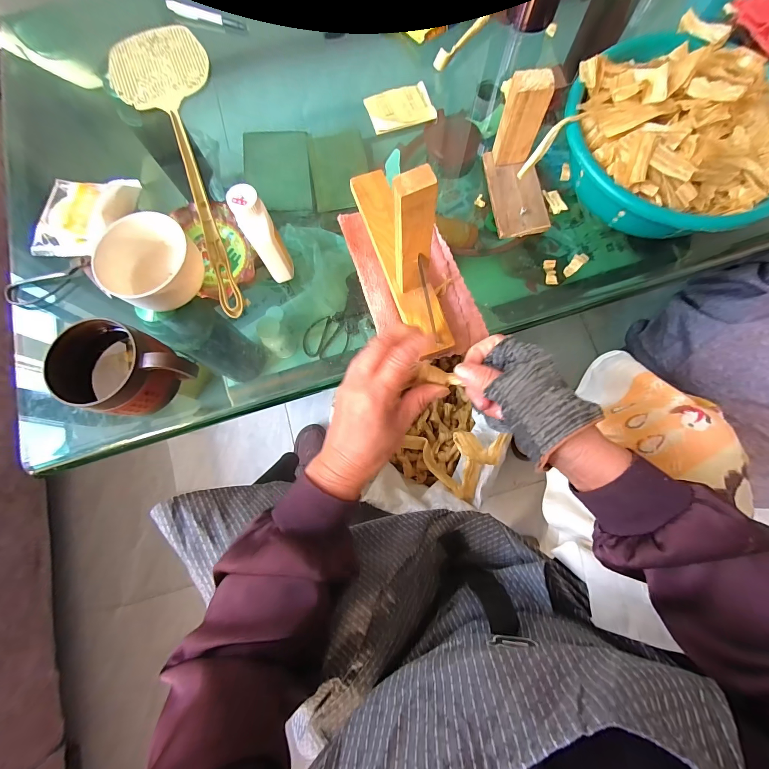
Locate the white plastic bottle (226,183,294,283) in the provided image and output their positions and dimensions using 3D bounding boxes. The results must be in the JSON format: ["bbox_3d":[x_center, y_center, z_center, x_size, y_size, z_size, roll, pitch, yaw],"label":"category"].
[{"bbox_3d":[-0.134,-0.164,0.373,0.031,0.113,0.039,-26,78,-4],"label":"white plastic bottle"}]

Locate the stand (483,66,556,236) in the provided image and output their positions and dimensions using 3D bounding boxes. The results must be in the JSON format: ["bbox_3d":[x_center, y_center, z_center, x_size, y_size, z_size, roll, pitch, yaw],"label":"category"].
[{"bbox_3d":[0.173,-0.268,0.394,0.064,0.100,0.130,-7,78,0],"label":"stand"}]

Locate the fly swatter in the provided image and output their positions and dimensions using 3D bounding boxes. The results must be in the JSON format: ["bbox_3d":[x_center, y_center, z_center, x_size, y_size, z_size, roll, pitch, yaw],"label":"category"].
[{"bbox_3d":[-0.267,-0.340,0.472,0.139,0.020,0.522,-28,79,-5],"label":"fly swatter"}]

